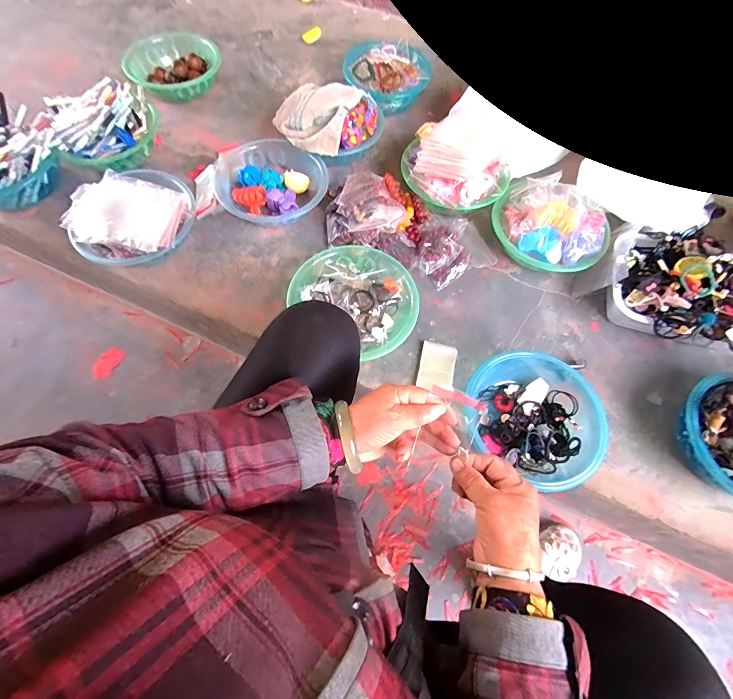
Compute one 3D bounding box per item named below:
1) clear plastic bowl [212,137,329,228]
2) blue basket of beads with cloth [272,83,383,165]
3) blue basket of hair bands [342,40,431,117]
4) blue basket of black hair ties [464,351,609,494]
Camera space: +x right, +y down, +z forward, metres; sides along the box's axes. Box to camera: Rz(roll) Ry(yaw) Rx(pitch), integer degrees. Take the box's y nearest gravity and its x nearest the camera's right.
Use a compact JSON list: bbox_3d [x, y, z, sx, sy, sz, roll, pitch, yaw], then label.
[{"bbox_3d":[-0.220,-0.365,0.807,0.254,0.066,0.214,38,70,14],"label":"clear plastic bowl"},{"bbox_3d":[-0.093,-0.525,0.850,0.220,0.117,0.198,-40,73,-17],"label":"blue basket of beads with cloth"},{"bbox_3d":[0.052,-0.724,0.962,0.225,0.085,0.213,-5,66,-4],"label":"blue basket of hair bands"},{"bbox_3d":[0.284,0.110,0.625,0.224,0.074,0.223,38,70,14],"label":"blue basket of black hair ties"}]

